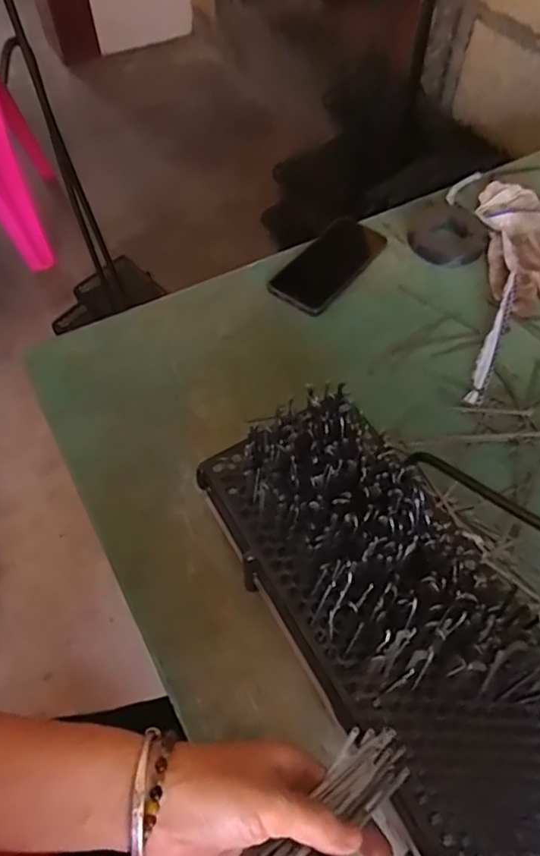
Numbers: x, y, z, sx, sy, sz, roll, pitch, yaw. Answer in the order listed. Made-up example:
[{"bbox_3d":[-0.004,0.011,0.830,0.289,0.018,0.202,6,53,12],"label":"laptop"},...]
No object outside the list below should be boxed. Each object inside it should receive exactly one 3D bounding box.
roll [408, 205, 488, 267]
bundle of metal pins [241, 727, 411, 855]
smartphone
[{"bbox_3d":[0.228,-0.244,0.737,0.091,0.015,0.098,0,56,0],"label":"roll"},{"bbox_3d":[0.029,0.219,0.326,0.123,0.009,0.036,-30,60,-29],"label":"bundle of metal pins"},{"bbox_3d":[0.074,-0.207,0.714,0.077,0.013,0.170,34,63,21],"label":"smartphone"}]

